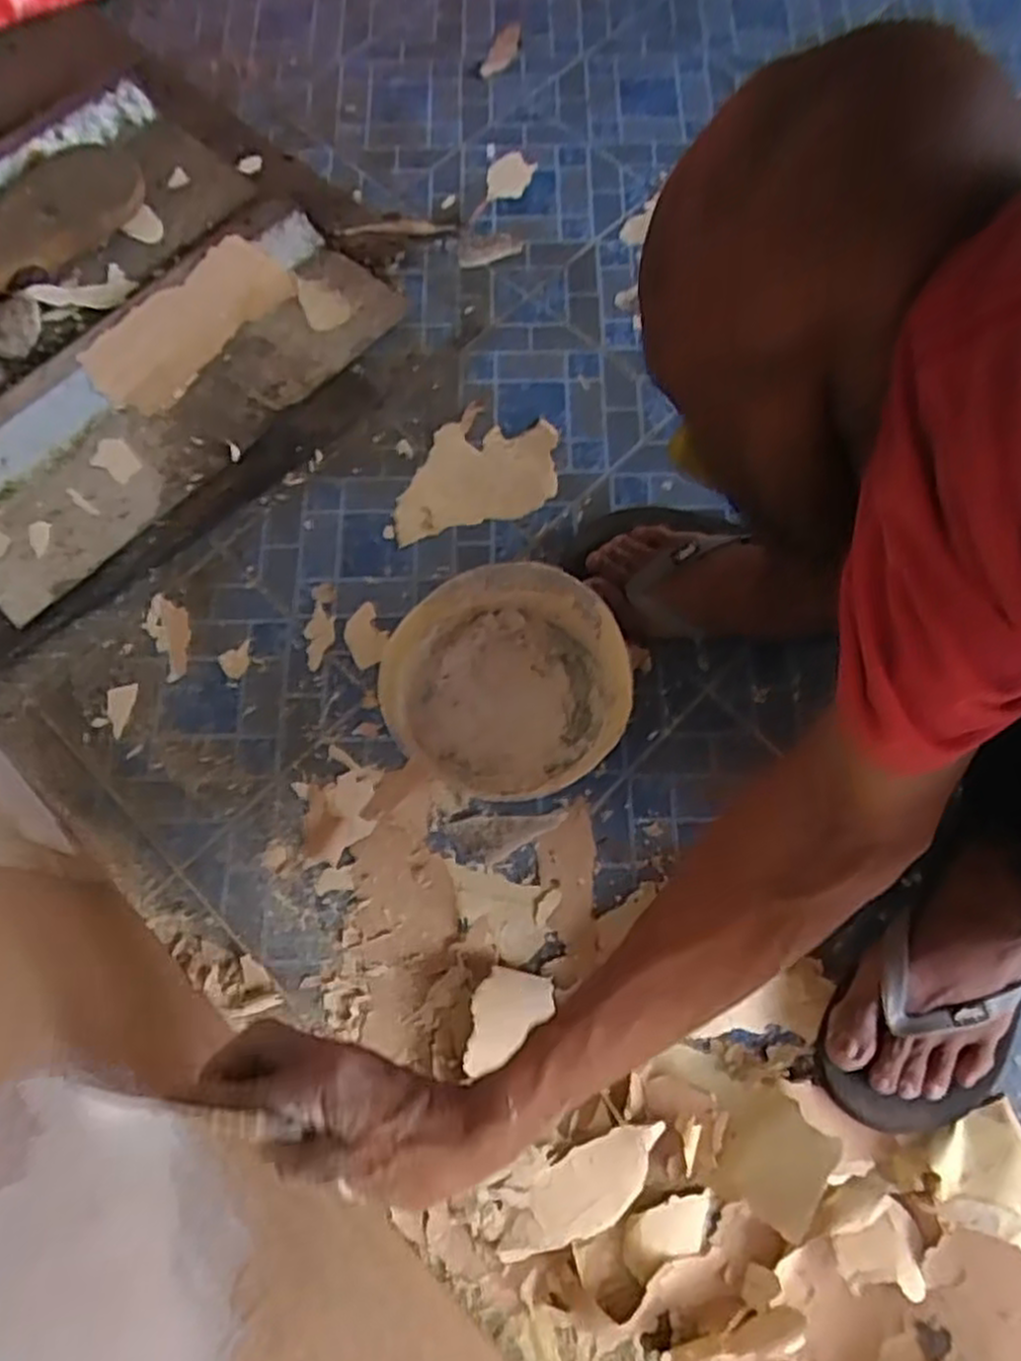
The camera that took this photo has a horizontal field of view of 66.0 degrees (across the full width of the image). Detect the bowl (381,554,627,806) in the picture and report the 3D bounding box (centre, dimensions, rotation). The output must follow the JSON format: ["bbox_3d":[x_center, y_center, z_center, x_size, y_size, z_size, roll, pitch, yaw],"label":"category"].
[{"bbox_3d":[-0.005,0.006,0.621,0.189,0.066,0.177,-9,69,-4],"label":"bowl"}]

